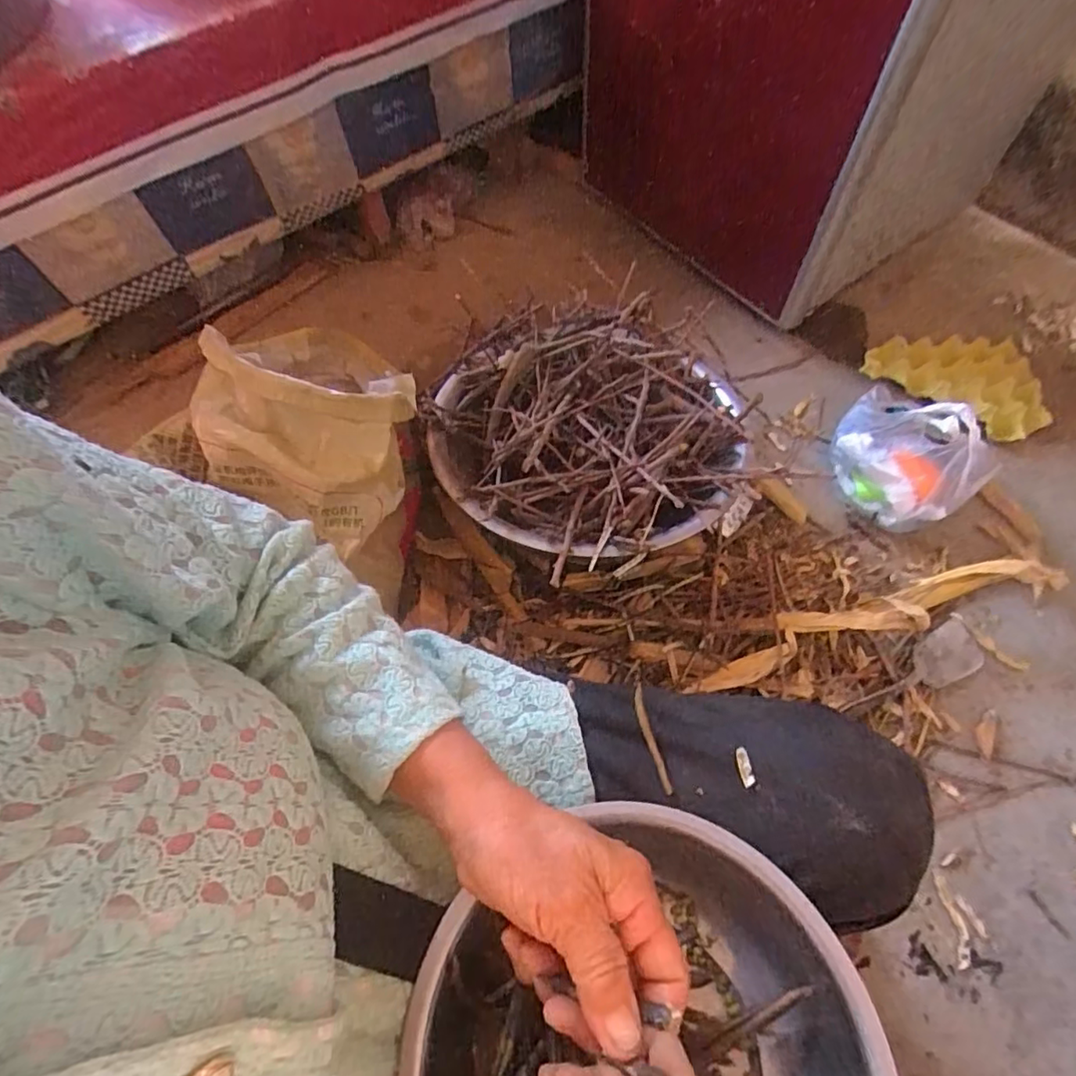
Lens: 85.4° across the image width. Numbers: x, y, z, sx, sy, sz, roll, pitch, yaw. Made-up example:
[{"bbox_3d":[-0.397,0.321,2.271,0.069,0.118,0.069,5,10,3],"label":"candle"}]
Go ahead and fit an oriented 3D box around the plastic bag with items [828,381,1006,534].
[{"bbox_3d":[0.474,-0.106,0.759,0.101,0.148,0.179,-37,69,-13],"label":"plastic bag with items"}]

